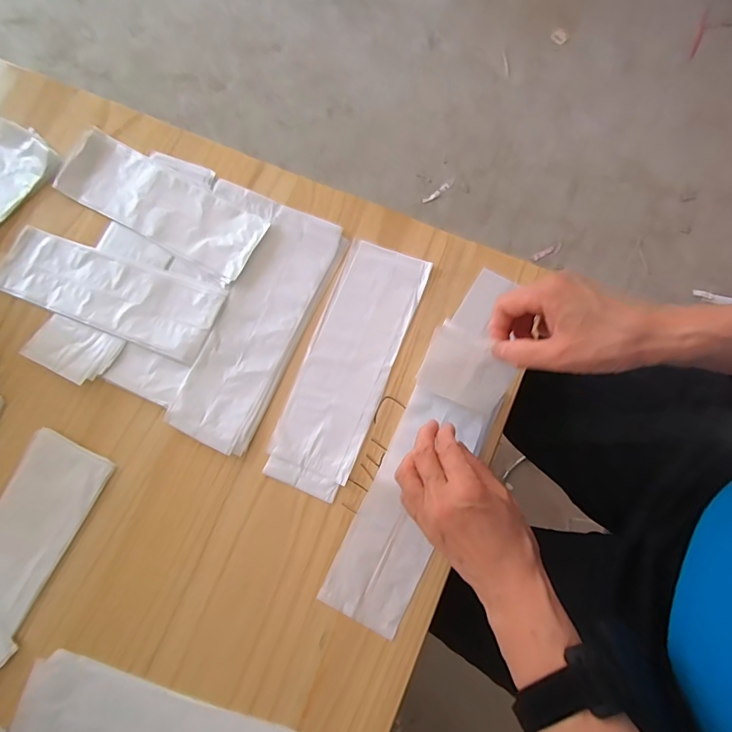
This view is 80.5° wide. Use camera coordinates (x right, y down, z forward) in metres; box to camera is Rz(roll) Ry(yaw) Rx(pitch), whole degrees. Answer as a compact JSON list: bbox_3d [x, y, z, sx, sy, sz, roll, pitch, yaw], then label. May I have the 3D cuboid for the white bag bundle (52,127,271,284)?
[{"bbox_3d":[-0.230,-0.182,0.486,0.244,0.014,0.082,30,79,6],"label":"white bag bundle"}]

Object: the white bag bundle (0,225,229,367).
[{"bbox_3d":[-0.276,-0.083,0.463,0.246,0.006,0.086,21,78,4],"label":"white bag bundle"}]

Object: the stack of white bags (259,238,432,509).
[{"bbox_3d":[-0.019,-0.004,0.446,0.089,0.005,0.263,22,78,4],"label":"stack of white bags"}]

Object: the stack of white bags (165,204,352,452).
[{"bbox_3d":[-0.110,-0.045,0.452,0.086,0.008,0.260,24,78,4],"label":"stack of white bags"}]

